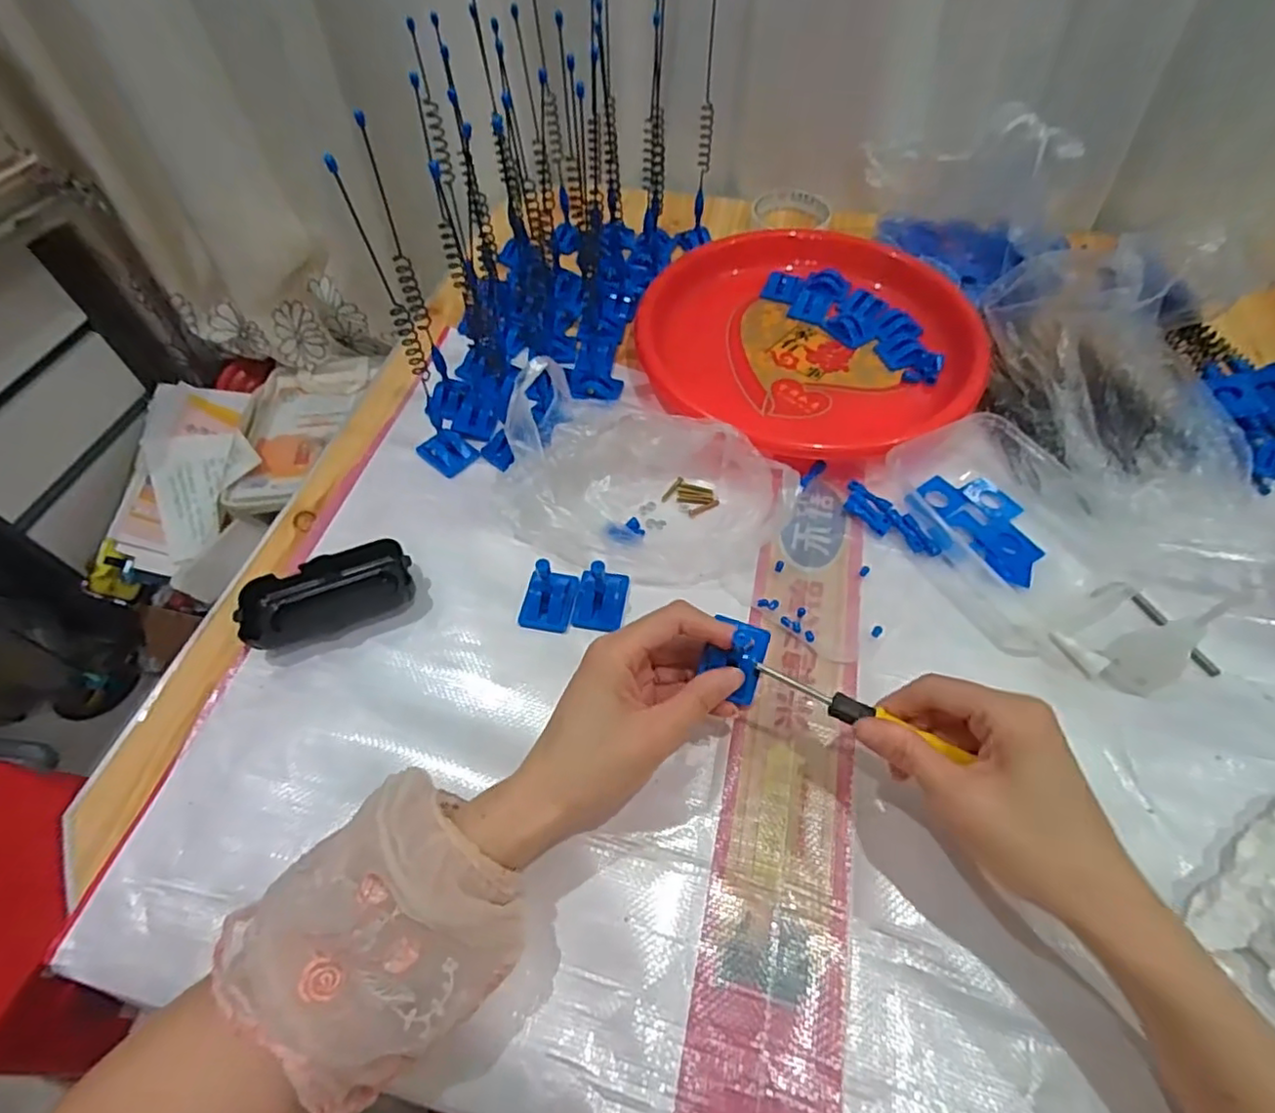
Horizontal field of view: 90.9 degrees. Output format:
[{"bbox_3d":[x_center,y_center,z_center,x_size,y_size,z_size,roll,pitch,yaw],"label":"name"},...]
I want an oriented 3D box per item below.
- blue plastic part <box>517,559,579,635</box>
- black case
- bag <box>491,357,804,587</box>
[{"bbox_3d":[-0.061,0.028,0.430,0.034,0.026,0.040,14,58,10],"label":"blue plastic part"},{"bbox_3d":[-0.213,0.026,0.436,0.109,0.028,0.050,-22,59,-13],"label":"black case"},{"bbox_3d":[0.005,-0.058,0.449,0.204,0.083,0.137,14,58,10],"label":"bag"}]

